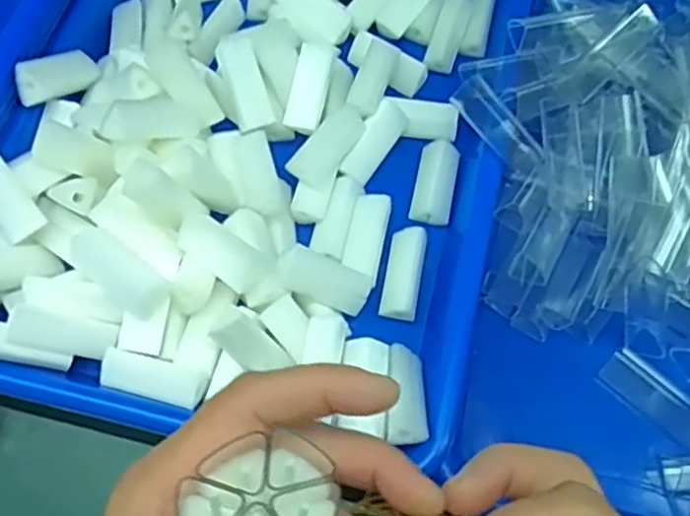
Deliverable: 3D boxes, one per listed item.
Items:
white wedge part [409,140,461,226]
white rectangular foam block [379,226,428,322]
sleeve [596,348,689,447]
[{"bbox_3d":[0.049,-0.040,0.367,0.021,0.014,0.045,13,65,2],"label":"white wedge part"},{"bbox_3d":[0.030,0.007,0.344,0.018,0.015,0.045,11,65,1],"label":"white rectangular foam block"},{"bbox_3d":[0.148,0.068,0.328,0.054,0.004,0.021,43,103,31],"label":"sleeve"}]

